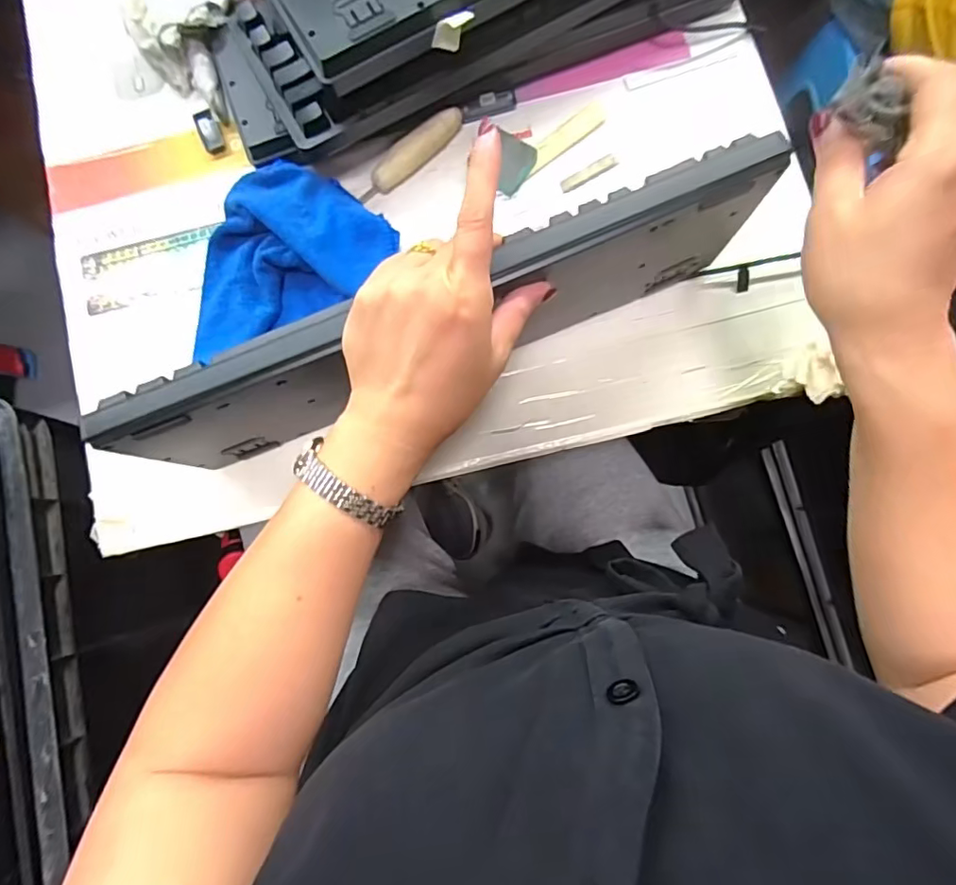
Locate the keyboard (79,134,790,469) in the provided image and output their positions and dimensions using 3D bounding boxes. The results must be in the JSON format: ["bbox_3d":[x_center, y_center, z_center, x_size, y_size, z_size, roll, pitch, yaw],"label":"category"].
[{"bbox_3d":[-0.023,-0.081,0.362,0.429,0.155,0.029,-22,82,2],"label":"keyboard"}]

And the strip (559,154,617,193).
[{"bbox_3d":[0.095,-0.230,0.462,0.052,0.004,0.011,-30,82,-2],"label":"strip"}]

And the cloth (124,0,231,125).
[{"bbox_3d":[-0.253,-0.350,0.468,0.076,0.042,0.111,7,82,3],"label":"cloth"}]

